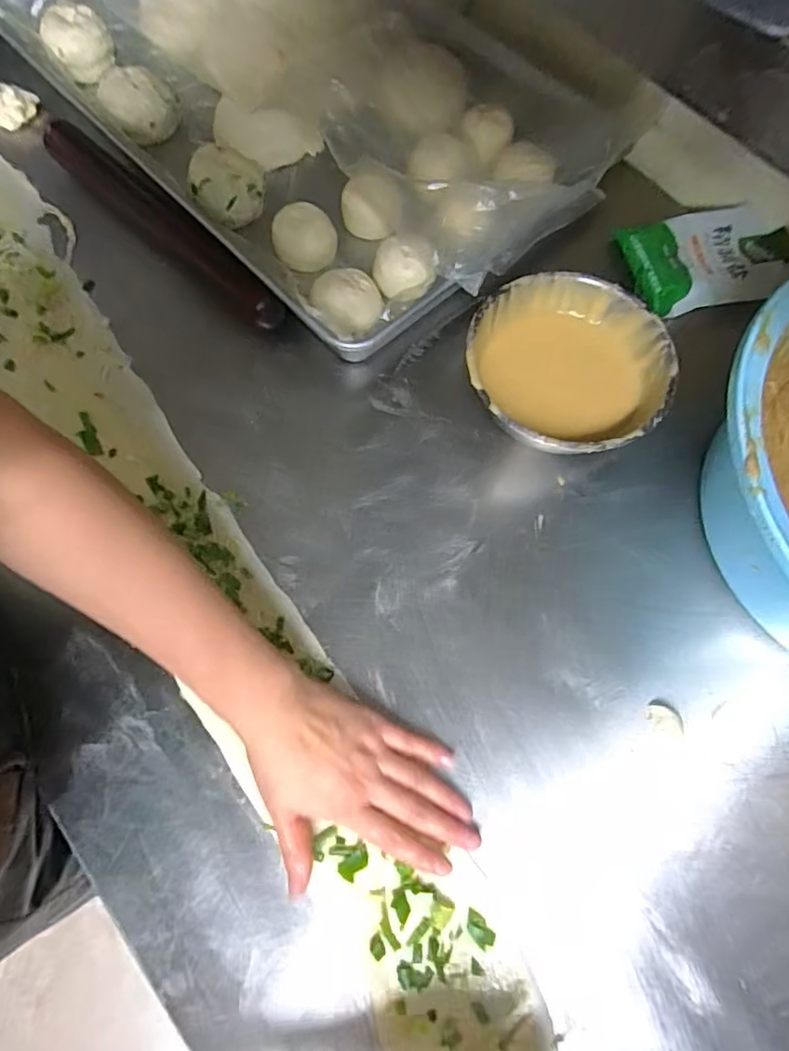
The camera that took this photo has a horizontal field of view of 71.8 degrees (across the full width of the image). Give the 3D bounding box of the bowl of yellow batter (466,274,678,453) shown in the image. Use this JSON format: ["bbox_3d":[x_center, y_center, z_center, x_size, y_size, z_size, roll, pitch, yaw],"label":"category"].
[{"bbox_3d":[0.140,-0.126,0.473,0.158,0.074,0.161,0,71,-1],"label":"bowl of yellow batter"}]

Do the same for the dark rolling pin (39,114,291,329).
[{"bbox_3d":[-0.236,-0.304,0.533,0.036,0.031,0.352,-43,77,-14],"label":"dark rolling pin"}]

